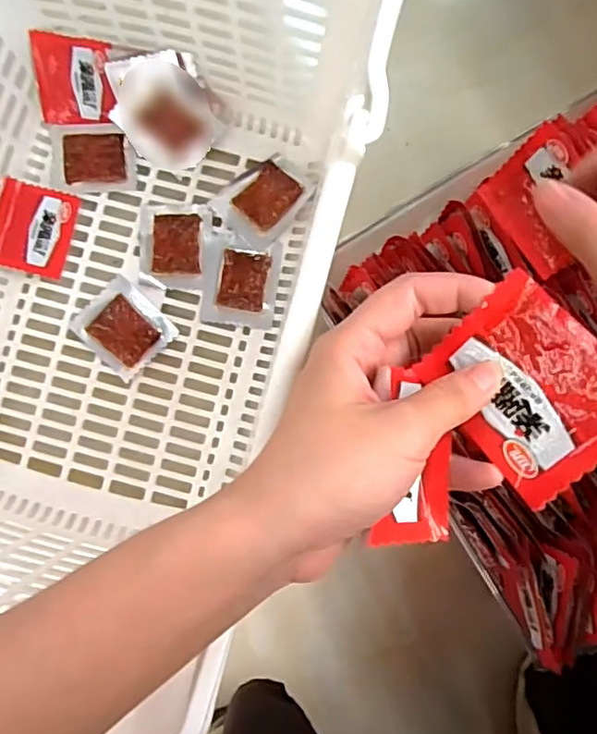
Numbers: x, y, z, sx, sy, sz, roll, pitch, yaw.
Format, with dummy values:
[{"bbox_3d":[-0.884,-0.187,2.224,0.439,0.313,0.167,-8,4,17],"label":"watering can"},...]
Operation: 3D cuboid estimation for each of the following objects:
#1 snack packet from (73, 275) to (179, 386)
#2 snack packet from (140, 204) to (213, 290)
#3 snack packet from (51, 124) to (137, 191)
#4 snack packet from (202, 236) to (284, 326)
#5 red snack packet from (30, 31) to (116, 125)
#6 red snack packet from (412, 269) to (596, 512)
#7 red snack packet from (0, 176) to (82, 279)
[{"bbox_3d":[-0.141,-0.032,0.477,0.061,0.009,0.069,-44,87,-3],"label":"snack packet"},{"bbox_3d":[-0.101,-0.099,0.482,0.057,0.008,0.069,-1,85,0],"label":"snack packet"},{"bbox_3d":[-0.171,-0.173,0.486,0.071,0.014,0.053,2,85,0],"label":"snack packet"},{"bbox_3d":[-0.047,-0.070,0.476,0.059,0.014,0.070,8,85,0],"label":"snack packet"},{"bbox_3d":[-0.176,-0.224,0.469,0.058,0.065,0.011,0,45,-10],"label":"red snack packet"},{"bbox_3d":[0.088,0.008,0.227,0.059,0.006,0.072,-48,68,28],"label":"red snack packet"},{"bbox_3d":[-0.213,-0.111,0.477,0.058,0.006,0.068,14,86,-18],"label":"red snack packet"}]

